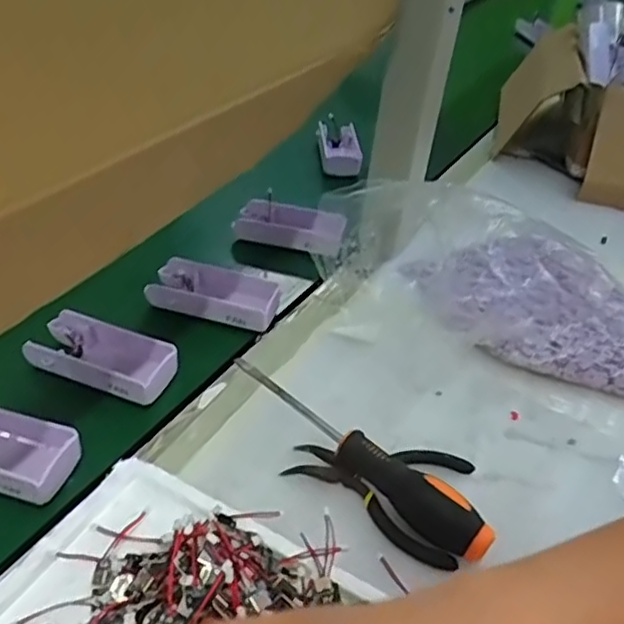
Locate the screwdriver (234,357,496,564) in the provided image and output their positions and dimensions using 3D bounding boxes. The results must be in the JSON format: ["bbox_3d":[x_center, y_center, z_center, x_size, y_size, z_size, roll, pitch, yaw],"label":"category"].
[{"bbox_3d":[0.023,0.090,0.413,0.195,0.029,0.024,30,44,28],"label":"screwdriver"}]

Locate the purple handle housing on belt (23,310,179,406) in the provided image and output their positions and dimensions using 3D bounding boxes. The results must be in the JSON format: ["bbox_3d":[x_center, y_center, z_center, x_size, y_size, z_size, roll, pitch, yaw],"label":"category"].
[{"bbox_3d":[-0.155,0.032,0.479,0.103,0.027,0.051,15,39,12],"label":"purple handle housing on belt"}]

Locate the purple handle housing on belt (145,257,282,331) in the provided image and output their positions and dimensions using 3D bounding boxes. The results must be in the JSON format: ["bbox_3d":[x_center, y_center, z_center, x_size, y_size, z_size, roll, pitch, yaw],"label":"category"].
[{"bbox_3d":[-0.082,-0.015,0.541,0.105,0.027,0.046,13,39,9],"label":"purple handle housing on belt"}]

